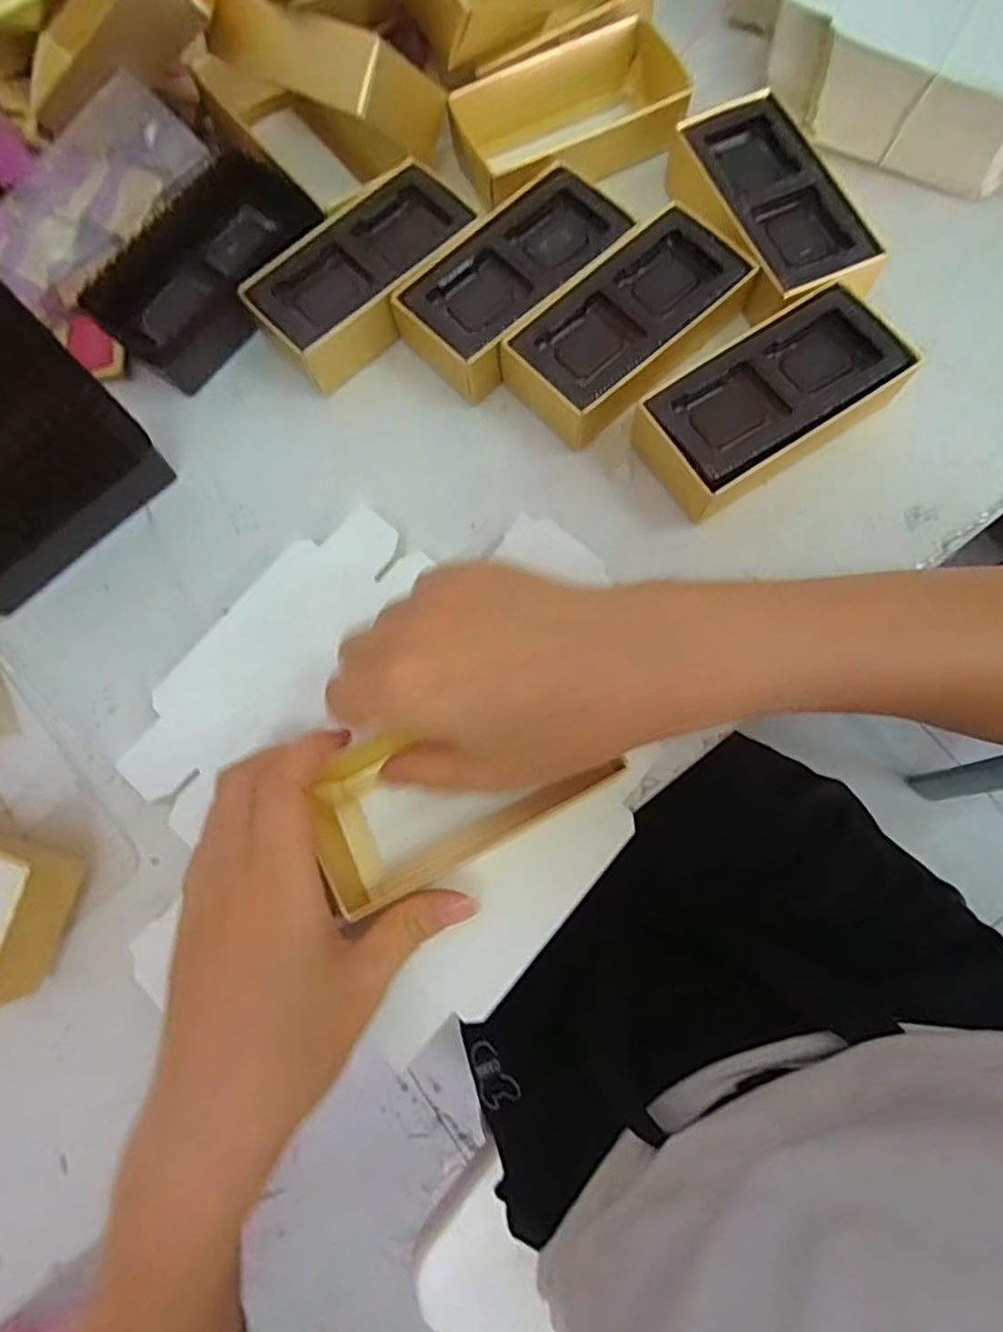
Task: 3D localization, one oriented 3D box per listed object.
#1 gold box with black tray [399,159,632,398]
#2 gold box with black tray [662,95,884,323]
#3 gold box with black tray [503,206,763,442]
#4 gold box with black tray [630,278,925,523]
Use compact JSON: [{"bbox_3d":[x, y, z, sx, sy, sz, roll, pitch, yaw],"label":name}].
[{"bbox_3d":[0.007,-0.193,0.318,0.058,0.029,0.114,44,82,13],"label":"gold box with black tray"},{"bbox_3d":[0.132,-0.228,0.319,0.065,0.027,0.123,-20,75,-2],"label":"gold box with black tray"},{"bbox_3d":[0.061,-0.165,0.311,0.118,0.031,0.054,-41,77,-7],"label":"gold box with black tray"},{"bbox_3d":[0.121,-0.121,0.295,0.120,0.029,0.061,-32,76,-5],"label":"gold box with black tray"}]

